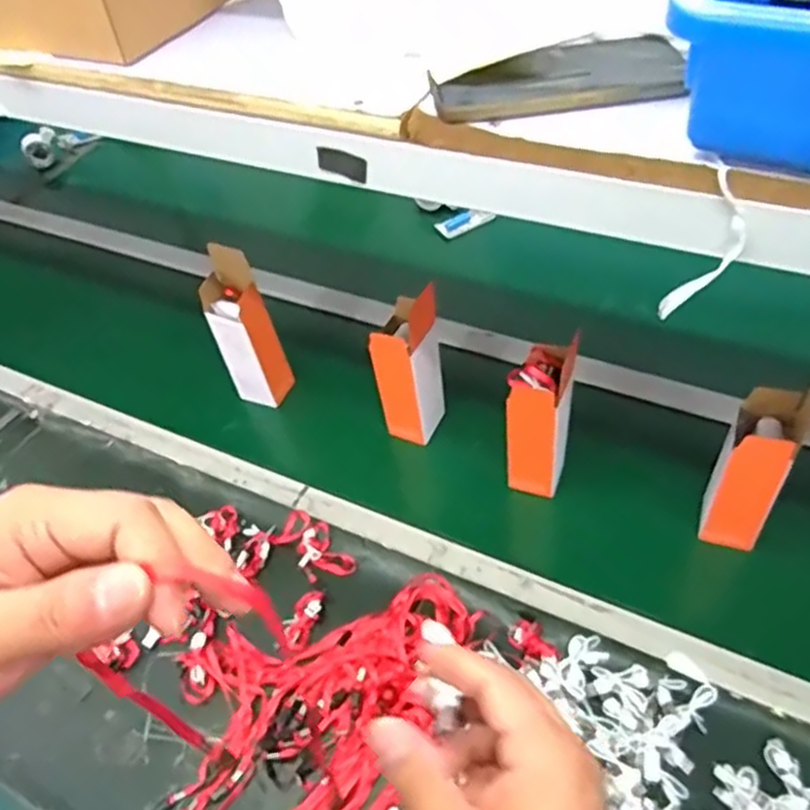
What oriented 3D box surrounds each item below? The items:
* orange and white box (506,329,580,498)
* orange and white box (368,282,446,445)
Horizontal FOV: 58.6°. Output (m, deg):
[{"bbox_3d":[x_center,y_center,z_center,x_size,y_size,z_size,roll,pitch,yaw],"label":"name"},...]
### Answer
[{"bbox_3d":[0.156,0.021,0.835,0.069,0.216,0.061,9,52,17],"label":"orange and white box"},{"bbox_3d":[0.010,-0.054,0.910,0.071,0.219,0.086,11,52,18],"label":"orange and white box"}]

